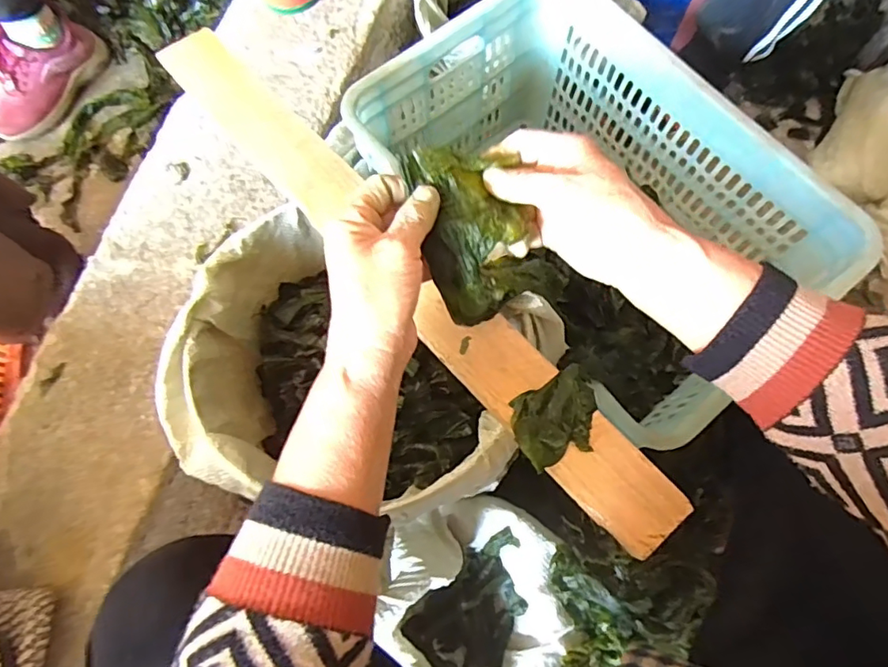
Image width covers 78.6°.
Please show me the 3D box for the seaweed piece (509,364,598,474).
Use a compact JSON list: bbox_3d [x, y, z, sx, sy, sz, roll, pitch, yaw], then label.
[{"bbox_3d":[0.082,0.060,0.391,0.066,0.016,0.059,-20,73,-5],"label":"seaweed piece"}]

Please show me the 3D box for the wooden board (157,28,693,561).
[{"bbox_3d":[-0.043,-0.069,0.450,0.064,0.018,0.592,-41,76,-11],"label":"wooden board"}]

